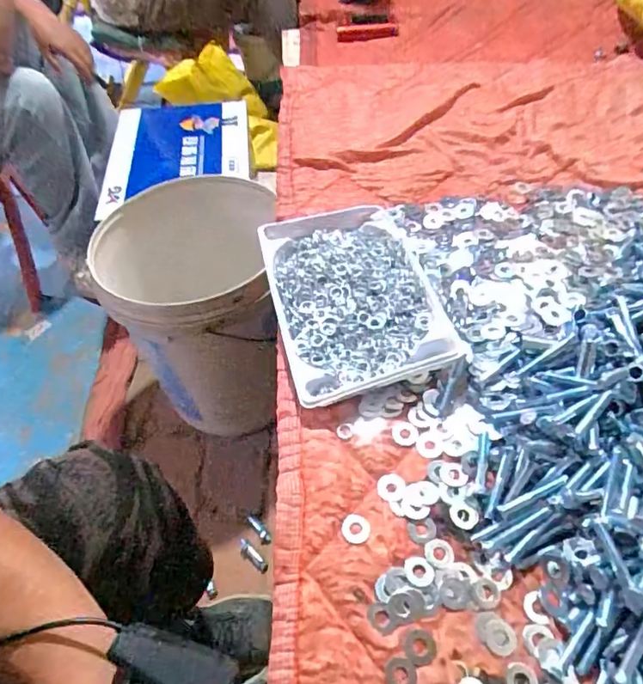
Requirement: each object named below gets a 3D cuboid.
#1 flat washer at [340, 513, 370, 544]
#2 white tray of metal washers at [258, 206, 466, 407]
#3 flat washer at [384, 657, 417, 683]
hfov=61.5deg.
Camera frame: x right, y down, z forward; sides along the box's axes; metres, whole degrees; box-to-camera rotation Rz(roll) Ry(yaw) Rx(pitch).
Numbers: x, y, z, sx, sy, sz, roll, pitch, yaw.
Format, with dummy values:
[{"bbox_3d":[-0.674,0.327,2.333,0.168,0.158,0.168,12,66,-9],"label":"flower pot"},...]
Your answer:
[{"bbox_3d":[0.027,0.144,0.419,0.022,0.004,0.022,-3,53,4],"label":"flat washer"},{"bbox_3d":[0.030,-0.050,0.558,0.157,0.035,0.240,-14,53,-4],"label":"white tray of metal washers"},{"bbox_3d":[0.053,0.225,0.364,0.022,0.004,0.022,-3,53,4],"label":"flat washer"}]

